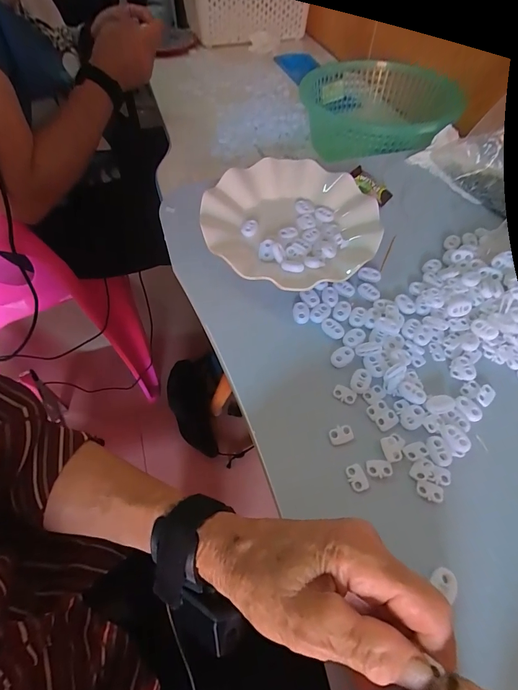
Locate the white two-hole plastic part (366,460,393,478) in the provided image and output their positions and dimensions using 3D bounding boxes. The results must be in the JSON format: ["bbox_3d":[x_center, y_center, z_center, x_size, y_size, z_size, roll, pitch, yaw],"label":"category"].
[{"bbox_3d":[0.086,0.088,0.257,0.018,0.004,0.012,2,57,0],"label":"white two-hole plastic part"}]

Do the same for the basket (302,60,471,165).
[{"bbox_3d":[0.172,-0.347,0.541,0.216,0.081,0.200,7,57,4],"label":"basket"}]

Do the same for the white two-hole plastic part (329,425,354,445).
[{"bbox_3d":[0.062,0.067,0.271,0.018,0.004,0.013,-11,57,-8],"label":"white two-hole plastic part"}]

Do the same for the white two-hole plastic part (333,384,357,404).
[{"bbox_3d":[0.069,0.039,0.288,0.018,0.004,0.011,26,60,15],"label":"white two-hole plastic part"}]

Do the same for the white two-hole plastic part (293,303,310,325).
[{"bbox_3d":[0.038,-0.029,0.325,0.015,0.008,0.019,7,57,4],"label":"white two-hole plastic part"}]

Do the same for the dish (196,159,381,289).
[{"bbox_3d":[0.033,-0.123,0.368,0.171,0.039,0.170,0,57,-1],"label":"dish"}]

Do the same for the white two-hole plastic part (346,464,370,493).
[{"bbox_3d":[0.070,0.094,0.254,0.013,0.004,0.018,-20,59,-14],"label":"white two-hole plastic part"}]

